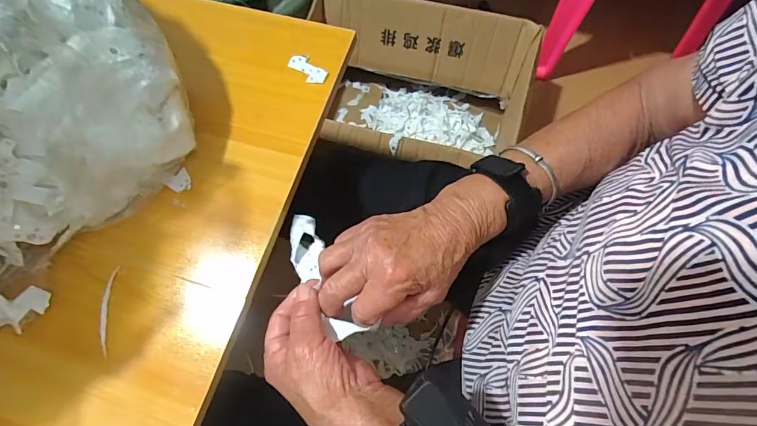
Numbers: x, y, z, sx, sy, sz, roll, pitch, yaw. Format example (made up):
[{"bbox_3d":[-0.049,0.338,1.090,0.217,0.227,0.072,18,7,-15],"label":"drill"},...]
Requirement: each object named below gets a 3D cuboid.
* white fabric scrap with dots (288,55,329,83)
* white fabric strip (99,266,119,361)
[{"bbox_3d":[-0.074,-0.151,0.420,0.022,0.004,0.045,-43,72,-14],"label":"white fabric scrap with dots"},{"bbox_3d":[-0.232,0.083,0.341,0.011,0.004,0.074,-7,68,-1],"label":"white fabric strip"}]

